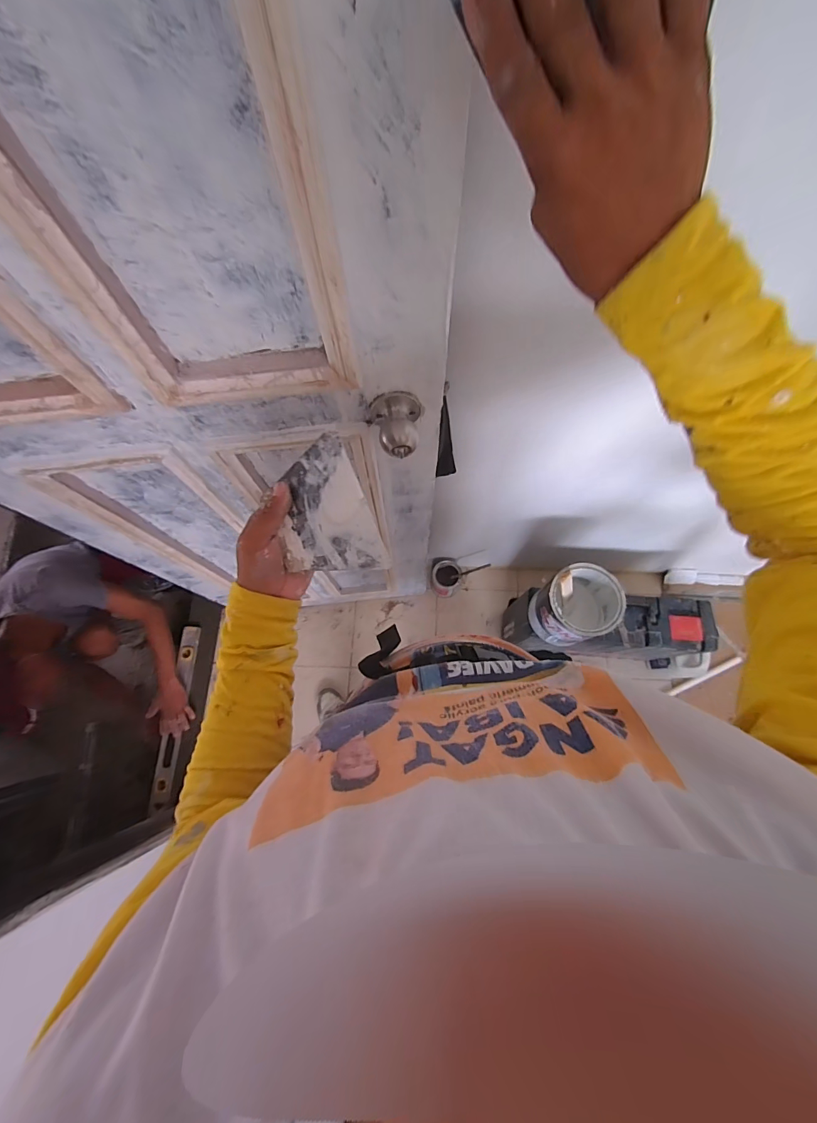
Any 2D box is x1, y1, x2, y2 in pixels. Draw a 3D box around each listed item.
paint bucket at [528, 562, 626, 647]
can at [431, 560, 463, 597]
[{"bbox_3d":[0.413,0.112,1.020,0.173,0.205,0.164,0,73,1],"label":"paint bucket"},{"bbox_3d":[0.140,0.070,1.521,0.108,0.125,0.114,0,73,1],"label":"can"}]

